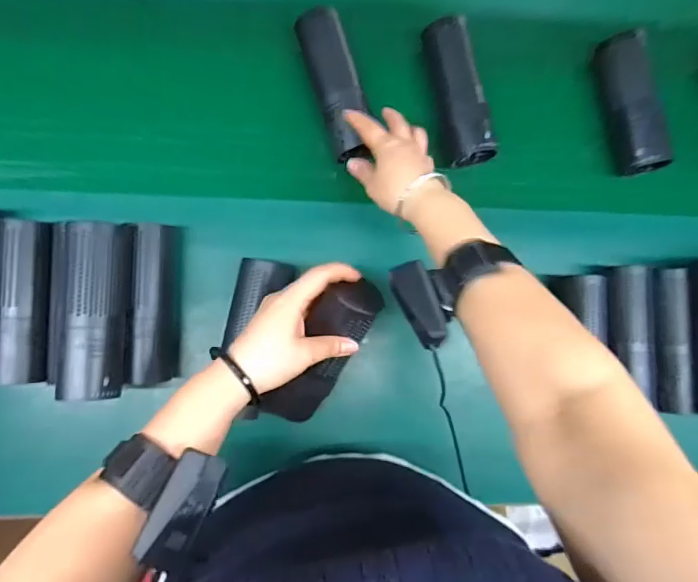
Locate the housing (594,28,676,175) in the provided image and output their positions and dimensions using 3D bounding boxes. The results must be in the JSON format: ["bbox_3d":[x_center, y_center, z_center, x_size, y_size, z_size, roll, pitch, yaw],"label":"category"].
[{"bbox_3d":[0.340,-0.228,0.578,0.051,0.052,0.170,-7,86,-7],"label":"housing"}]

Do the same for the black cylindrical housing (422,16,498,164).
[{"bbox_3d":[0.128,-0.234,0.565,0.048,0.045,0.165,-9,86,-7],"label":"black cylindrical housing"}]

